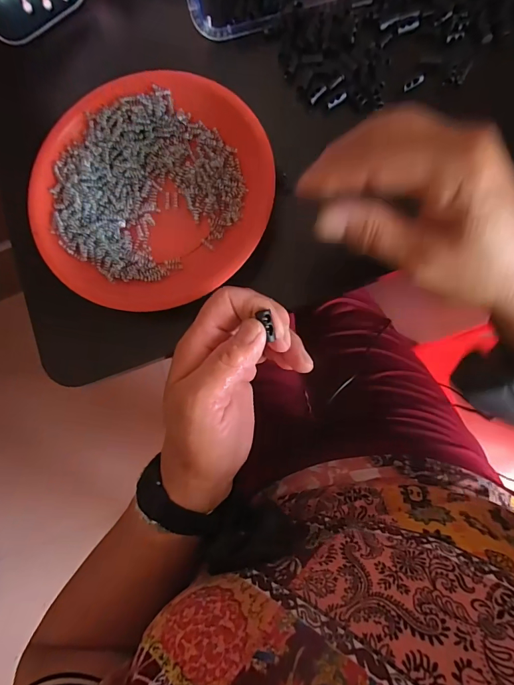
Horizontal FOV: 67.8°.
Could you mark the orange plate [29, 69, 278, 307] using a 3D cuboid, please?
[{"bbox_3d":[-0.085,-0.122,0.312,0.187,0.027,0.185,-1,82,5],"label":"orange plate"}]

